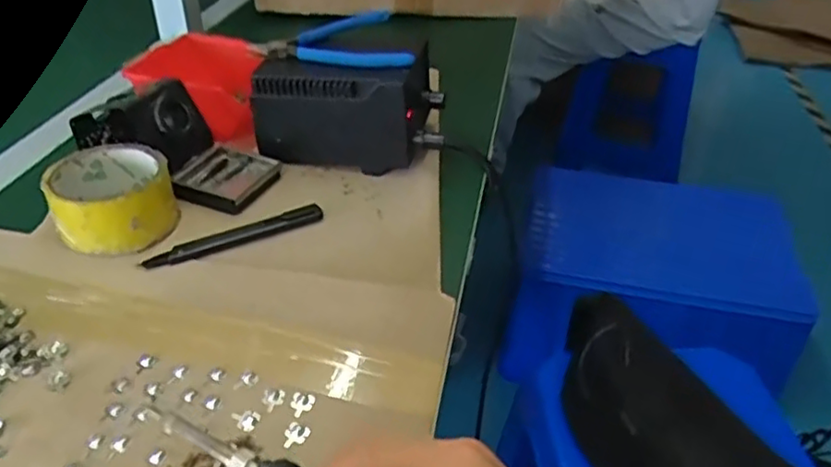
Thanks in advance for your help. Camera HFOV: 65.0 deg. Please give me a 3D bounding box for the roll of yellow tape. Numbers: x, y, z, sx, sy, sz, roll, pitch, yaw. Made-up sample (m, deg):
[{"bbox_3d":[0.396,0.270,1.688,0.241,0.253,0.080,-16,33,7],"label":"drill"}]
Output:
[{"bbox_3d":[-0.230,-0.028,0.497,0.084,0.044,0.084,2,36,-1],"label":"roll of yellow tape"}]

